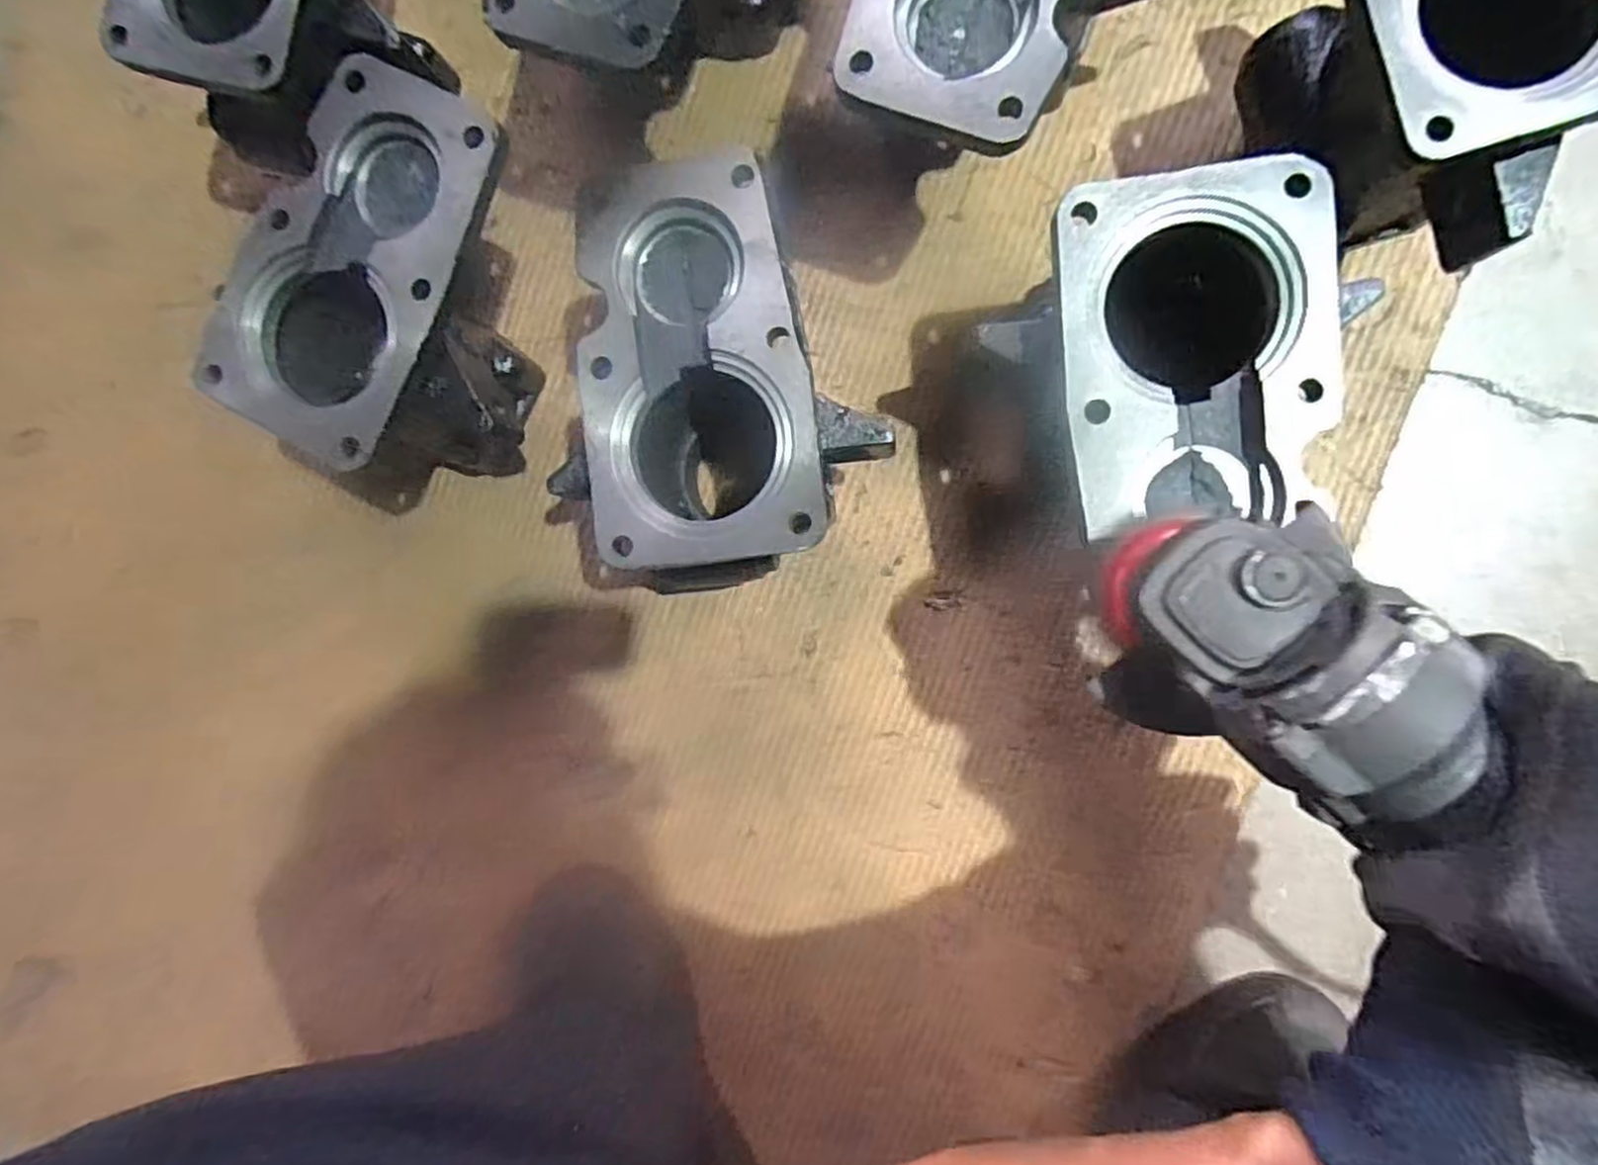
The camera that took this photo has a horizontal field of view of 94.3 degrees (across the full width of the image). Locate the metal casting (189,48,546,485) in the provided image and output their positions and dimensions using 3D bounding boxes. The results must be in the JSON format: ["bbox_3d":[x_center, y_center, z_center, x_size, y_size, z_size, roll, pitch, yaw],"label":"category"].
[{"bbox_3d":[-0.206,-0.156,0.424,0.135,0.129,0.185,26,94,6],"label":"metal casting"}]

